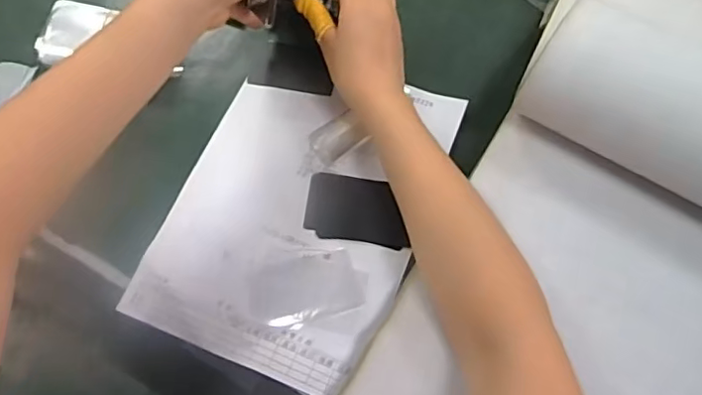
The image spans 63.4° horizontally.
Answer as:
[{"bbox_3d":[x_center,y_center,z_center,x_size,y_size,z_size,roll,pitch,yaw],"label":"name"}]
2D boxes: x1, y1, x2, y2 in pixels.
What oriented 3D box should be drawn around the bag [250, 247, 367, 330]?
[{"bbox_3d":[-0.038,0.075,0.477,0.091,0.004,0.067,-1,64,-1],"label":"bag"}]

